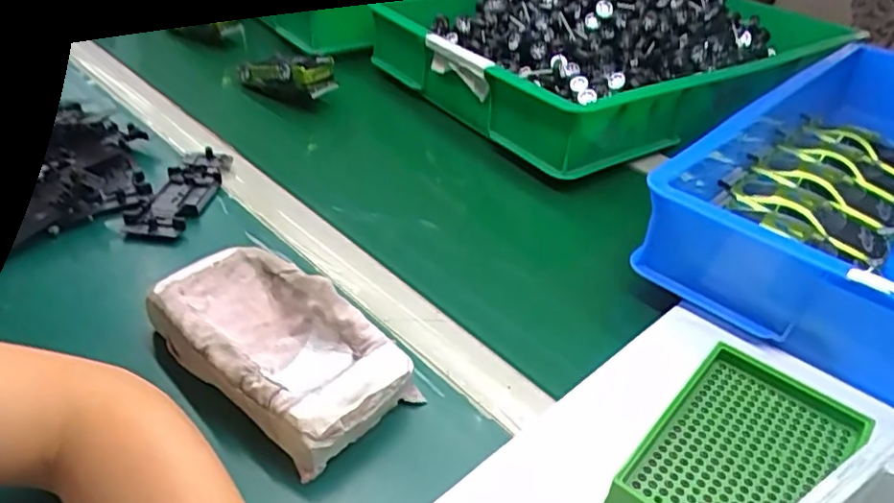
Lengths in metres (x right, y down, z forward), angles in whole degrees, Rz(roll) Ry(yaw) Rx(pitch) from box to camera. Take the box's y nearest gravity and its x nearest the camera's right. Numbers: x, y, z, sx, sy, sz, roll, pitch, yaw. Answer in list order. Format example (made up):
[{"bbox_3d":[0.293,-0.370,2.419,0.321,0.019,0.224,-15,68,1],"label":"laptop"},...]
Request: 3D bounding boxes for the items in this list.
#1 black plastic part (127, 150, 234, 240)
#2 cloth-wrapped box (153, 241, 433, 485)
[{"bbox_3d":[-0.227,-0.051,0.544,0.050,0.014,0.122,5,37,-1],"label":"black plastic part"},{"bbox_3d":[-0.104,0.054,0.387,0.162,0.034,0.082,29,43,28],"label":"cloth-wrapped box"}]

